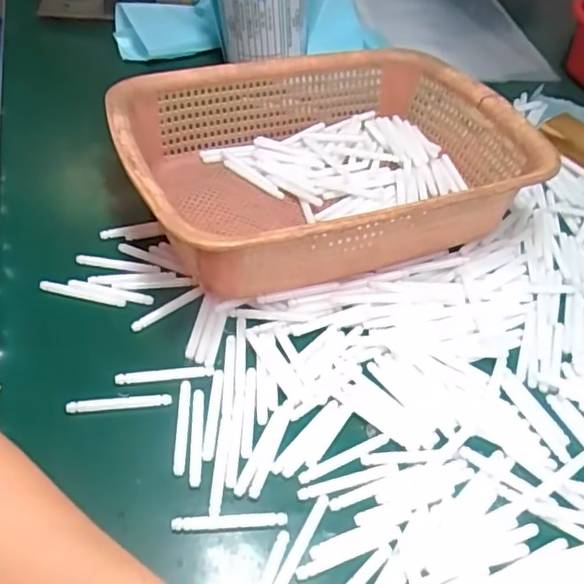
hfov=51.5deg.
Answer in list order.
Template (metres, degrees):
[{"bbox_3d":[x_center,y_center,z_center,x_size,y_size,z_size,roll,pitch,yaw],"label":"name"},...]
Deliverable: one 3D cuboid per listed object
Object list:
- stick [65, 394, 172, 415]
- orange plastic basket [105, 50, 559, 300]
[{"bbox_3d":[-0.100,0.064,0.349,0.058,0.006,0.007,-6,49,-9],"label":"stick"},{"bbox_3d":[0.024,-0.099,0.459,0.286,0.083,0.212,-14,51,-16],"label":"orange plastic basket"}]

